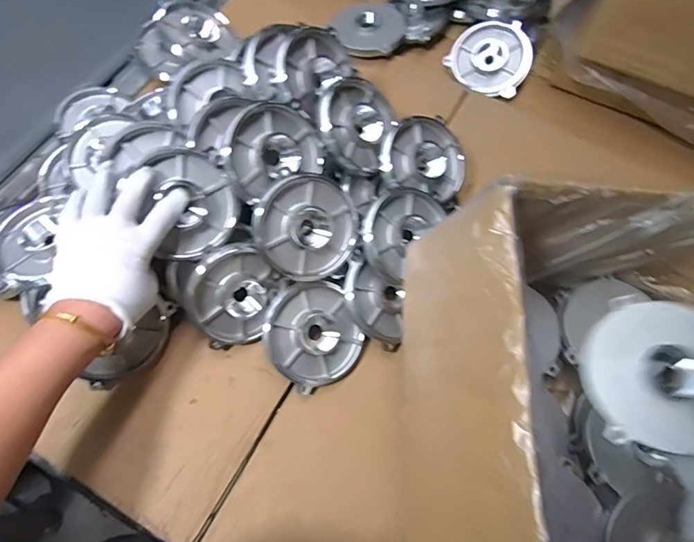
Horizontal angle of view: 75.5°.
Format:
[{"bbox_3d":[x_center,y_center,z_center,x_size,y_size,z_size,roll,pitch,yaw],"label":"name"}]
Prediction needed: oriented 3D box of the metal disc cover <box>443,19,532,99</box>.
[{"bbox_3d":[0.220,-0.329,0.685,0.119,0.016,0.114,33,95,14],"label":"metal disc cover"}]

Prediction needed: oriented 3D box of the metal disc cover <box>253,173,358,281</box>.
[{"bbox_3d":[-0.041,-0.047,0.476,0.107,0.014,0.105,-46,111,-7],"label":"metal disc cover"}]

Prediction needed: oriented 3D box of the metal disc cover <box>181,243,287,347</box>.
[{"bbox_3d":[-0.115,0.030,0.472,0.095,0.105,0.034,-32,29,-14],"label":"metal disc cover"}]

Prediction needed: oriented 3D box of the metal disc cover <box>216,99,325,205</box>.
[{"bbox_3d":[-0.077,-0.127,0.464,0.108,0.029,0.087,-37,114,-22],"label":"metal disc cover"}]

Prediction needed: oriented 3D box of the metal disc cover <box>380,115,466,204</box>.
[{"bbox_3d":[0.099,-0.140,0.546,0.112,0.030,0.099,21,81,-21],"label":"metal disc cover"}]

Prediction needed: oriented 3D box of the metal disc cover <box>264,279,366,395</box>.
[{"bbox_3d":[-0.036,0.070,0.489,0.100,0.016,0.110,-26,93,-19],"label":"metal disc cover"}]

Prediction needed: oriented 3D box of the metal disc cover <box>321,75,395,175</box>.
[{"bbox_3d":[0.011,-0.173,0.518,0.091,0.032,0.100,21,85,-31],"label":"metal disc cover"}]

